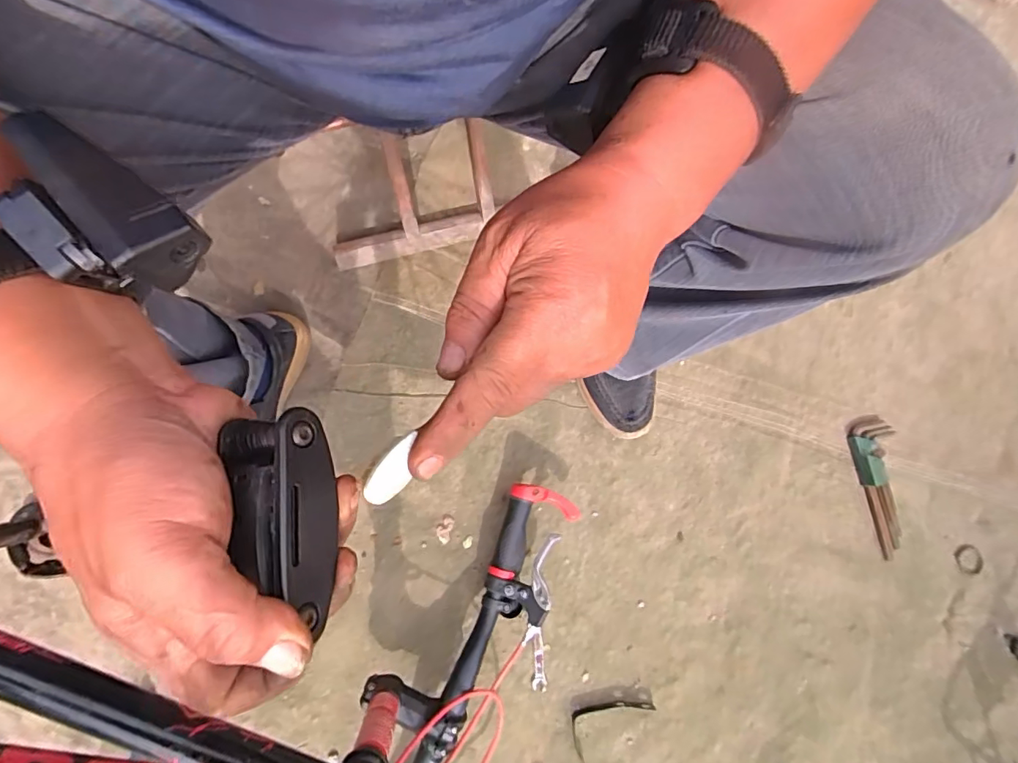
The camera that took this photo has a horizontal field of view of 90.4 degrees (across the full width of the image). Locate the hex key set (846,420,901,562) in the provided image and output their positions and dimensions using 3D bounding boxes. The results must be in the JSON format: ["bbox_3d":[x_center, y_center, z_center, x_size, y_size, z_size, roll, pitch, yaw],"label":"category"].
[{"bbox_3d":[0.492,0.140,0.668,0.058,0.021,0.175,-3,81,-3],"label":"hex key set"}]

